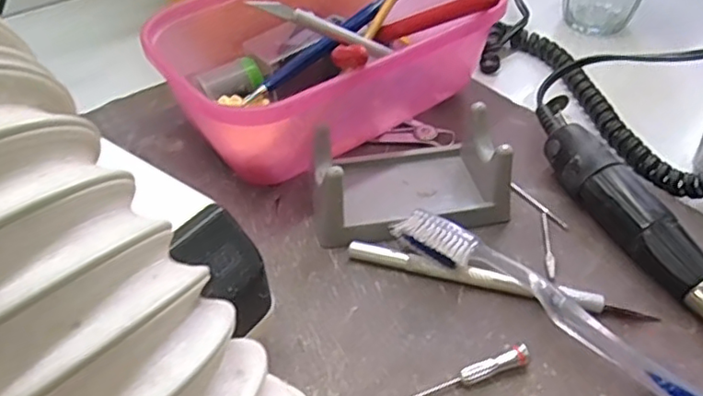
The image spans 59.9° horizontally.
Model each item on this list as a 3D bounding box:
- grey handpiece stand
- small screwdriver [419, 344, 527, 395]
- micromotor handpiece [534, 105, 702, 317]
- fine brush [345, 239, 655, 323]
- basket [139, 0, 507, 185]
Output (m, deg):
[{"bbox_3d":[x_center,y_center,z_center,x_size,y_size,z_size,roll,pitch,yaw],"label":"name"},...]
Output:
[{"bbox_3d":[0.027,-0.013,0.308,0.095,0.041,0.058,-10,44,-11],"label":"grey handpiece stand"},{"bbox_3d":[0.039,0.072,0.241,0.068,0.009,0.007,-15,45,-16],"label":"small screwdriver"},{"bbox_3d":[0.138,0.016,0.288,0.025,0.029,0.188,-14,45,-15],"label":"micromotor handpiece"},{"bbox_3d":[0.065,0.038,0.277,0.135,0.011,0.010,10,44,10],"label":"fine brush"},{"bbox_3d":[-0.017,-0.090,0.364,0.191,0.073,0.144,-20,47,-20],"label":"basket"}]

